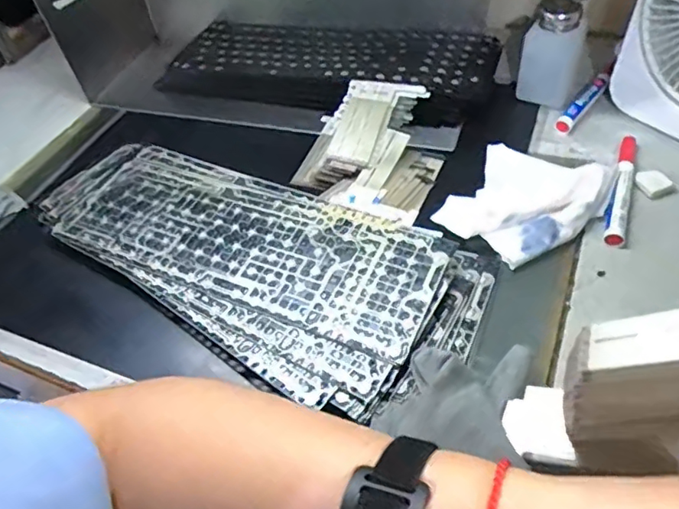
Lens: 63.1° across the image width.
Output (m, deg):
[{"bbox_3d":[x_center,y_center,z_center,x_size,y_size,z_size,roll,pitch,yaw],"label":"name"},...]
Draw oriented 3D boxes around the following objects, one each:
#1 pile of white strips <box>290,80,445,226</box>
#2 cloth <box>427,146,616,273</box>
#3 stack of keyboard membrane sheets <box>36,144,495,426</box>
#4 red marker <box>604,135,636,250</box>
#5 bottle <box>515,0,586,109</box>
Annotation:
[{"bbox_3d":[0.028,-0.104,0.558,0.143,0.049,0.172,16,53,21],"label":"pile of white strips"},{"bbox_3d":[0.164,-0.050,0.497,0.117,0.026,0.119,30,59,29],"label":"cloth"},{"bbox_3d":[-0.093,-0.003,0.491,0.414,0.030,0.168,24,57,23],"label":"stack of keyboard membrane sheets"},{"bbox_3d":[0.260,-0.065,0.504,0.015,0.019,0.140,15,53,20],"label":"red marker"},{"bbox_3d":[0.230,-0.227,0.580,0.063,0.120,0.070,18,54,22],"label":"bottle"}]

